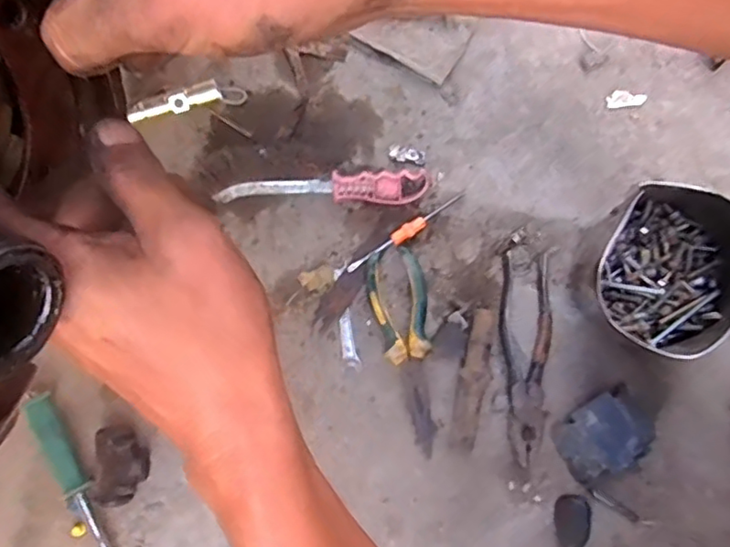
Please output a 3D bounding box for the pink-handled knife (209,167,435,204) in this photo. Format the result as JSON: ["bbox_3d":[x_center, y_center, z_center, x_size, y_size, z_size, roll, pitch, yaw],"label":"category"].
[{"bbox_3d":[-0.041,-0.085,0.607,0.212,0.028,0.030,-3,79,2],"label":"pink-handled knife"}]

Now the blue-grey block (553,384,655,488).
[{"bbox_3d":[0.214,0.146,0.543,0.076,0.028,0.060,-33,79,-4],"label":"blue-grey block"}]

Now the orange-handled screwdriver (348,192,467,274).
[{"bbox_3d":[0.041,-0.042,0.601,0.136,0.012,0.015,-38,80,-5],"label":"orange-handled screwdriver"}]

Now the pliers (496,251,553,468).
[{"bbox_3d":[0.149,0.075,0.565,0.050,0.025,0.192,2,79,3],"label":"pliers"}]

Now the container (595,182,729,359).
[{"bbox_3d":[0.272,-0.005,0.541,0.124,0.096,0.130,0,79,2],"label":"container"}]

